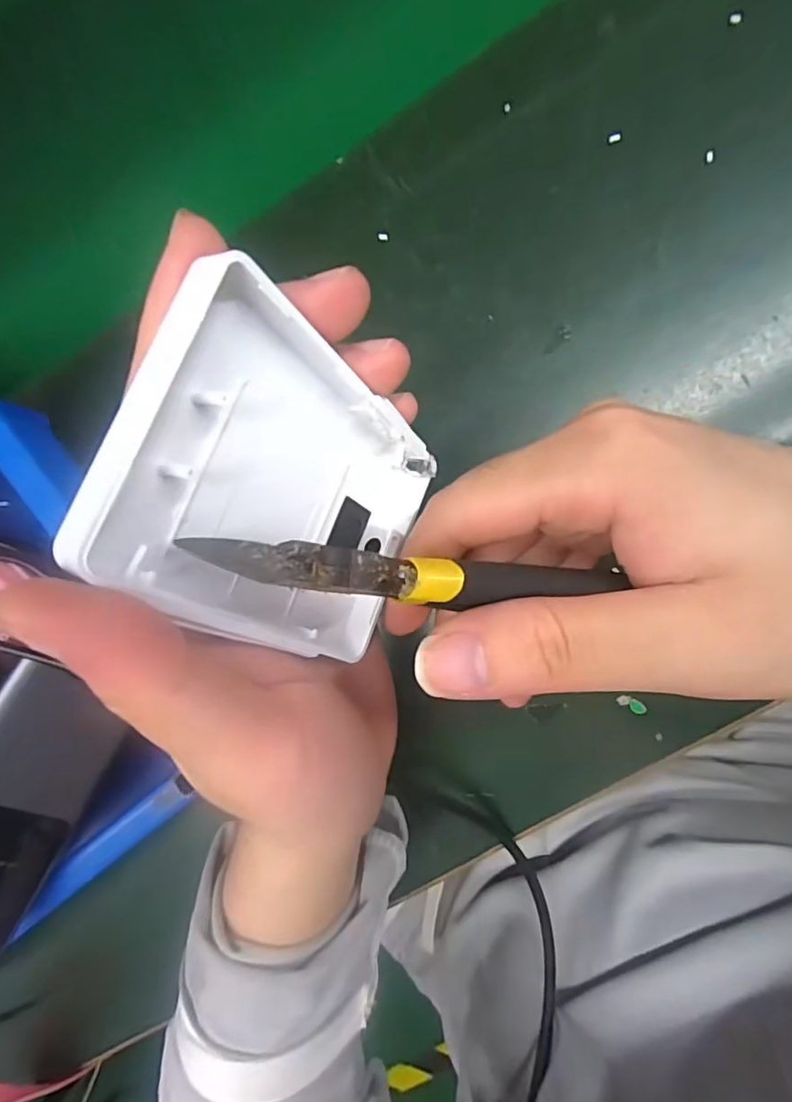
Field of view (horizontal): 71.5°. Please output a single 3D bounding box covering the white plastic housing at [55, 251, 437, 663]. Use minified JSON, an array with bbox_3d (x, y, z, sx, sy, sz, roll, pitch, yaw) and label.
[{"bbox_3d":[-0.023,-0.012,0.133,0.011,0.097,0.066,13,80,33],"label":"white plastic housing"}]

